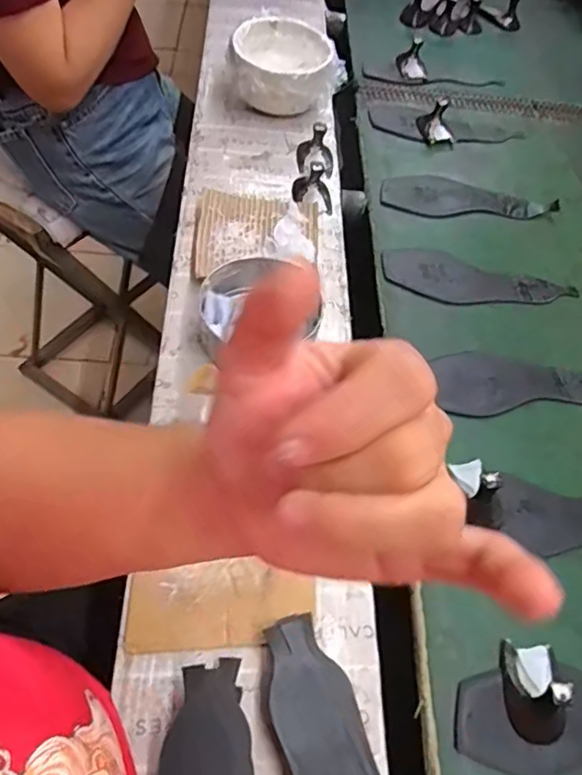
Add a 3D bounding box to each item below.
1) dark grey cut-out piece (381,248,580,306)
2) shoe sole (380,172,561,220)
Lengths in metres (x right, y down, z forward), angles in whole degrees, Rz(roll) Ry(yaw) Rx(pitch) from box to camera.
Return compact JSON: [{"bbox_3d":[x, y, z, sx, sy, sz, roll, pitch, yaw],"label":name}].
[{"bbox_3d":[0.226,-0.124,0.687,0.232,0.008,0.075,14,57,2],"label":"dark grey cut-out piece"},{"bbox_3d":[0.243,-0.261,0.776,0.239,0.005,0.092,0,57,-7],"label":"shoe sole"}]

